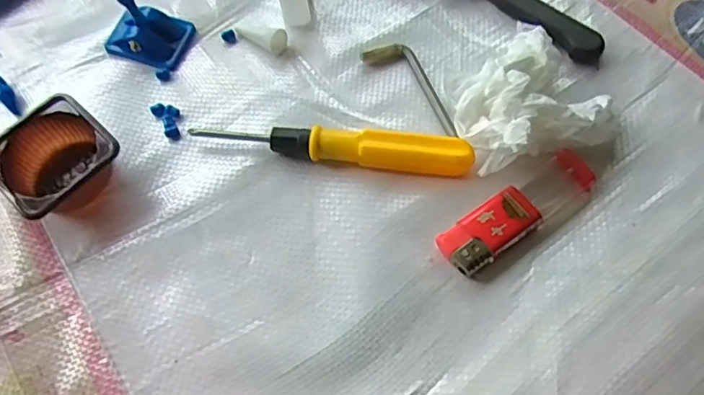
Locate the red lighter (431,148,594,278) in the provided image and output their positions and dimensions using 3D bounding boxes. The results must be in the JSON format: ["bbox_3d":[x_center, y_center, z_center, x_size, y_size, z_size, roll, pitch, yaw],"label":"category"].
[{"bbox_3d":[0.079,0.006,0.272,0.082,0.011,0.023,-33,65,-13],"label":"red lighter"}]

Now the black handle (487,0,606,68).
[{"bbox_3d":[0.102,-0.106,0.330,0.095,0.010,0.020,39,71,21],"label":"black handle"}]

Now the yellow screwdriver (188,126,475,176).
[{"bbox_3d":[-0.011,-0.026,0.291,0.140,0.018,0.016,8,63,8],"label":"yellow screwdriver"}]

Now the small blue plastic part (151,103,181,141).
[{"bbox_3d":[-0.100,-0.043,0.315,0.013,0.004,0.024,-30,64,-12],"label":"small blue plastic part"}]

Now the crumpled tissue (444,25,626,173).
[{"bbox_3d":[0.082,-0.055,0.289,0.076,0.037,0.081,-22,63,-8],"label":"crumpled tissue"}]

